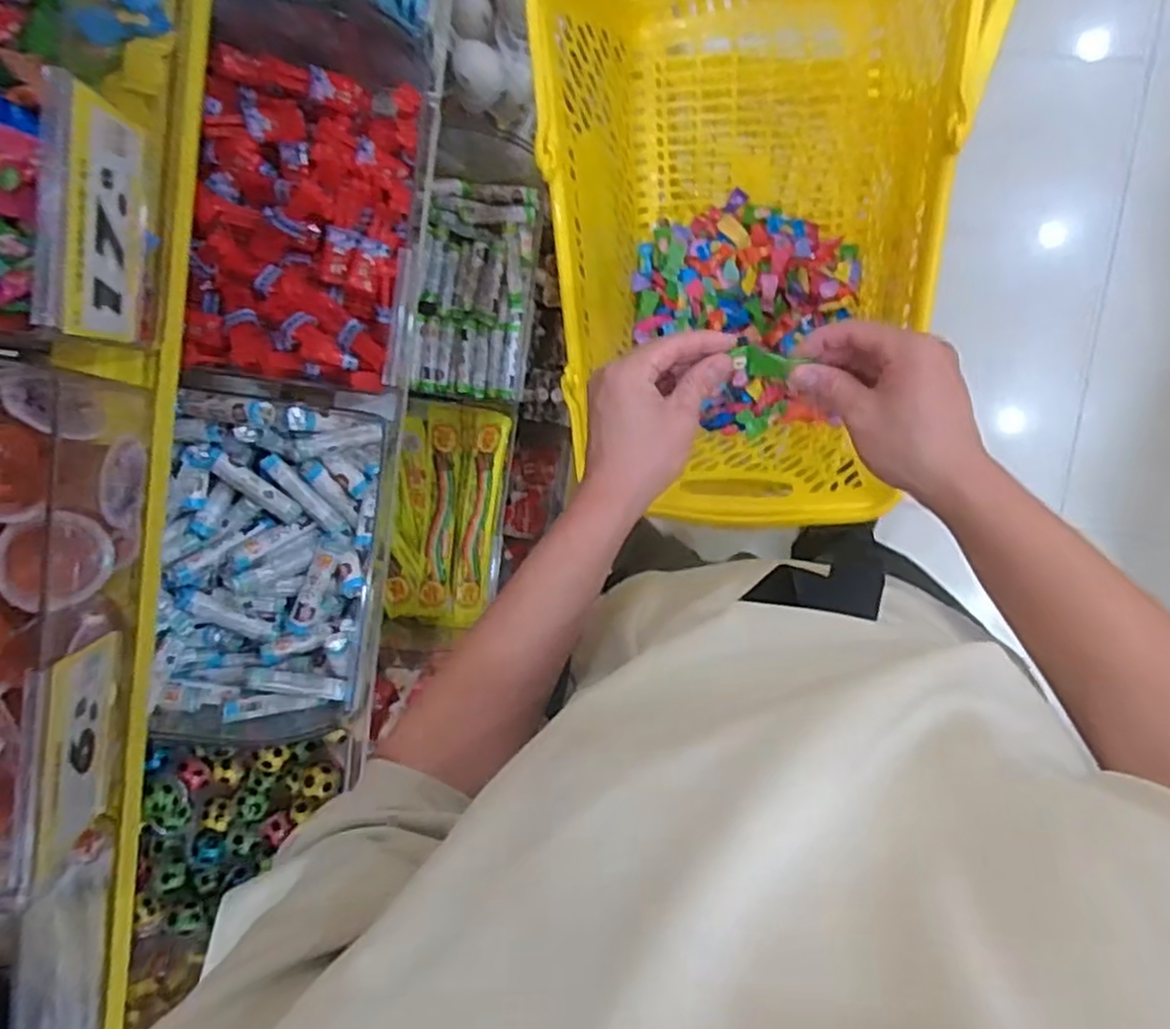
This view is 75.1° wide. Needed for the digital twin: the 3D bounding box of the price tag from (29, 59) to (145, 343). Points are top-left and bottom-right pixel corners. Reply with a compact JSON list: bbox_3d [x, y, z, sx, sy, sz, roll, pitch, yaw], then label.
[{"bbox_3d":[-0.221,-0.133,0.345,0.011,0.074,0.103,7,94,-3],"label":"price tag"}]

